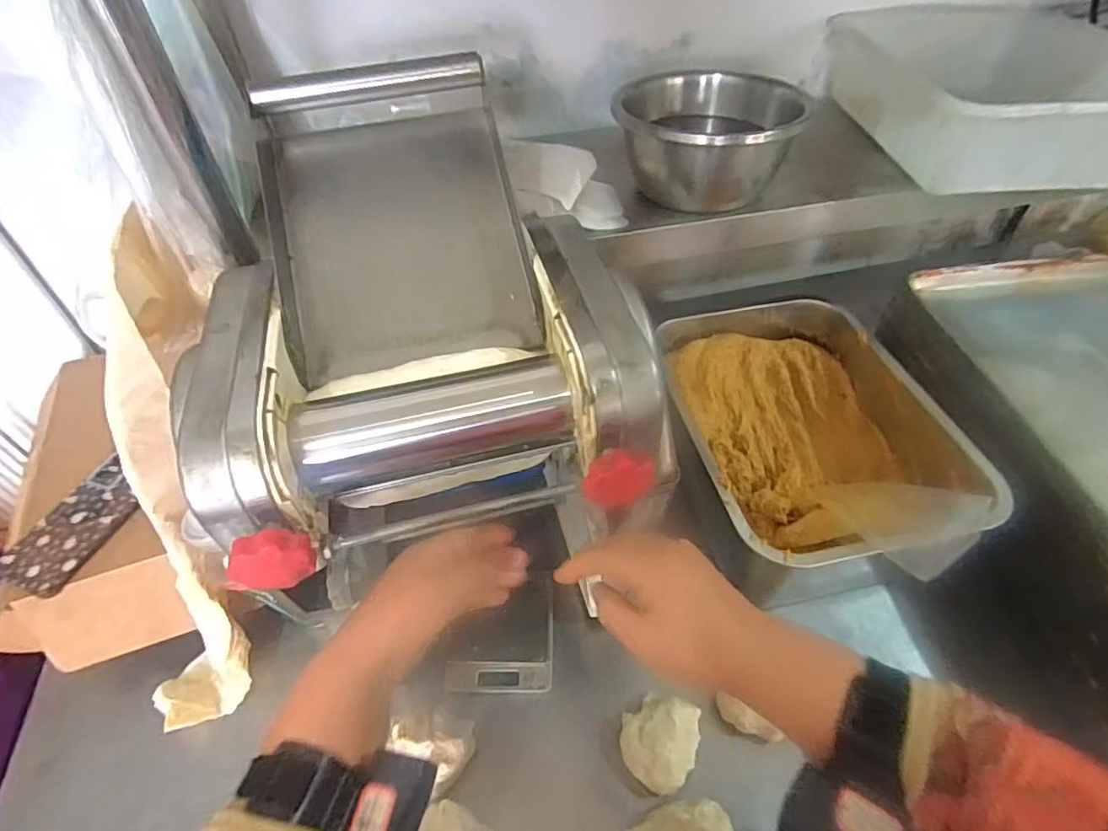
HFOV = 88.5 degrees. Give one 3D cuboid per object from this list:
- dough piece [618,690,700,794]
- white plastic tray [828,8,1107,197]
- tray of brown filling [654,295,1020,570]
[{"bbox_3d":[0.094,0.293,0.512,0.065,0.046,0.077,18,51,18],"label":"dough piece"},{"bbox_3d":[0.487,-0.364,0.639,0.255,0.104,0.338,-1,47,2],"label":"white plastic tray"},{"bbox_3d":[0.266,0.019,0.634,0.255,0.105,0.350,-9,48,-6],"label":"tray of brown filling"}]

